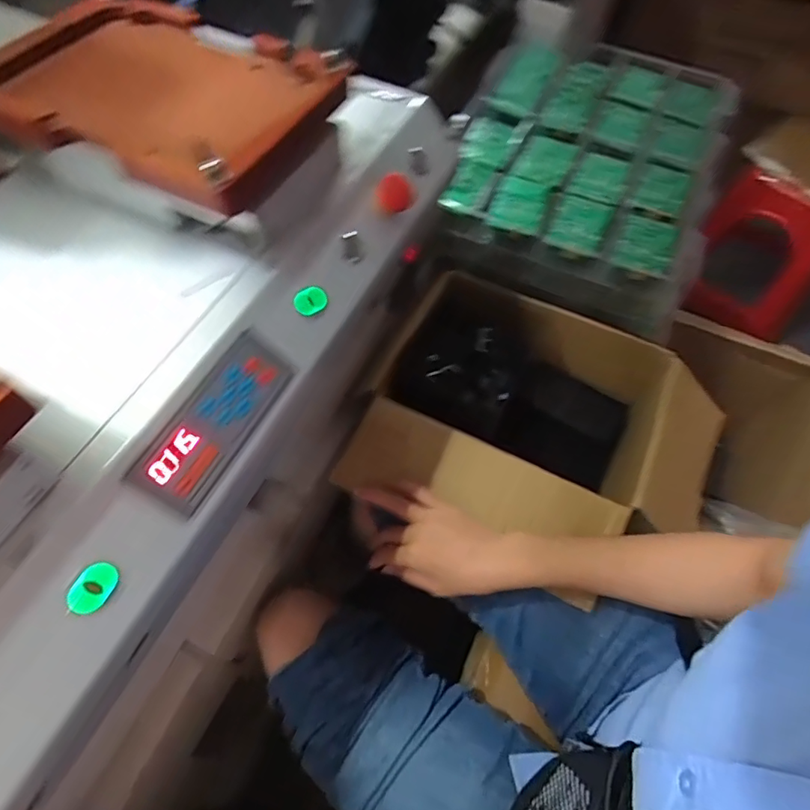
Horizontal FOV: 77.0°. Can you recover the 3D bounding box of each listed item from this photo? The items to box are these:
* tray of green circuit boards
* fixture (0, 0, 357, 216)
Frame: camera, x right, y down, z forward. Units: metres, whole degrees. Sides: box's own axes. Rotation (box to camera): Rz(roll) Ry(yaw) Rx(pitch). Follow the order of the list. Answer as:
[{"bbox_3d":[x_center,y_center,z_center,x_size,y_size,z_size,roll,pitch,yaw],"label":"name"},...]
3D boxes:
[{"bbox_3d":[0.252,-0.336,0.710,0.323,0.077,0.423,21,69,8],"label":"tray of green circuit boards"},{"bbox_3d":[-0.180,-0.228,0.369,0.236,0.047,0.151,24,61,10],"label":"fixture"}]

